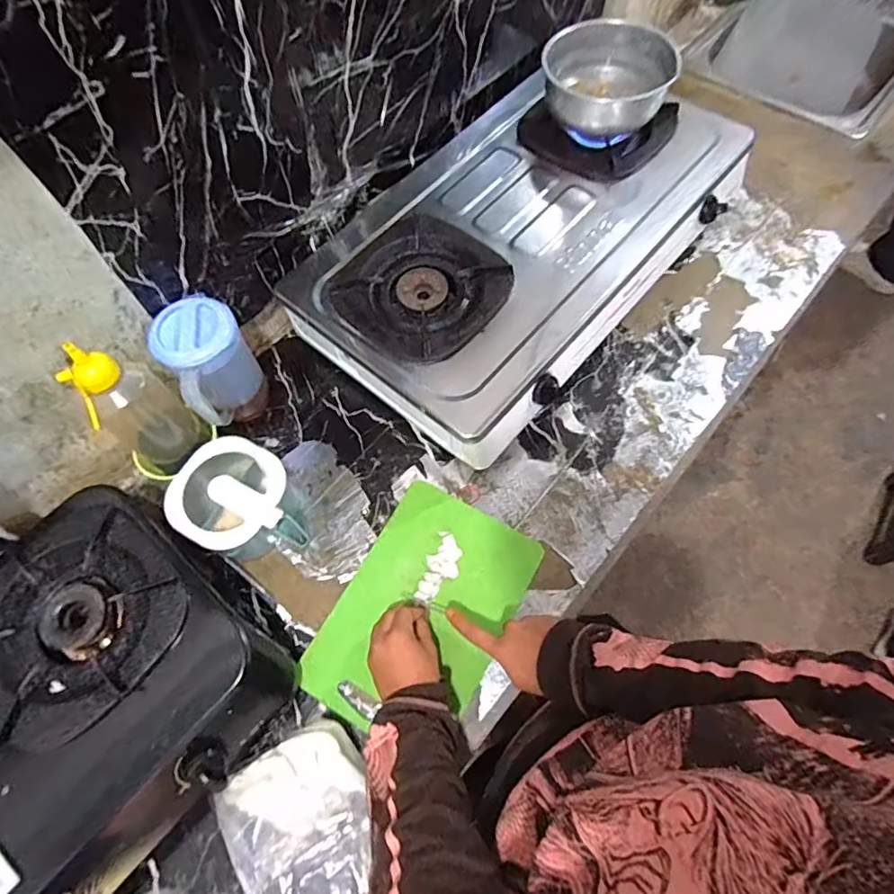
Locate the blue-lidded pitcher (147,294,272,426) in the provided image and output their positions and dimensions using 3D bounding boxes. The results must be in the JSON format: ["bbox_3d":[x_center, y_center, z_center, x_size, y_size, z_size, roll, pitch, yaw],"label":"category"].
[{"bbox_3d":[-0.307,-0.097,0.742,0.097,0.192,0.123,-31,67,-11],"label":"blue-lidded pitcher"}]

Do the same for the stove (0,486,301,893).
[{"bbox_3d":[-0.530,0.369,0.585,0.413,0.139,0.652,36,72,17],"label":"stove"}]

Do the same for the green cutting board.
[{"bbox_3d":[-0.029,0.208,0.682,0.202,0.018,0.297,27,69,14],"label":"green cutting board"}]

